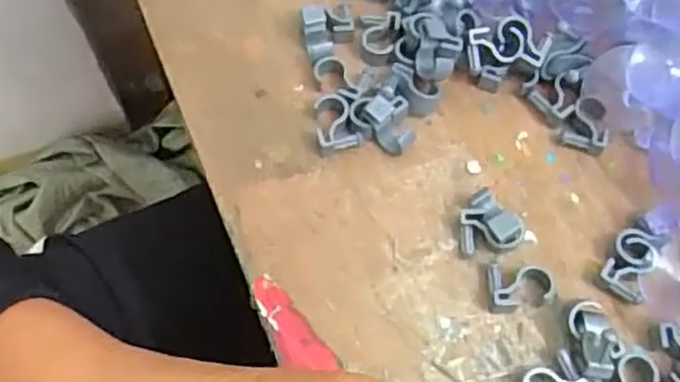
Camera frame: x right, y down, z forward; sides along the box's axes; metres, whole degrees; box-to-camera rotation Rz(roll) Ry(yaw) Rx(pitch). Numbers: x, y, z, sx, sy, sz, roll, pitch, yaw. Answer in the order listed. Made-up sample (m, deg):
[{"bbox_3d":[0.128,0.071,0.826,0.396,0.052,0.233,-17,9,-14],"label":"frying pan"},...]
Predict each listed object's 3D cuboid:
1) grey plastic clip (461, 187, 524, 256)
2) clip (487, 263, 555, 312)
[{"bbox_3d":[0.060,0.012,0.287,0.021,0.019,0.023,-4,66,-2],"label":"grey plastic clip"},{"bbox_3d":[0.072,0.037,0.279,0.027,0.010,0.018,-3,66,-2],"label":"clip"}]

